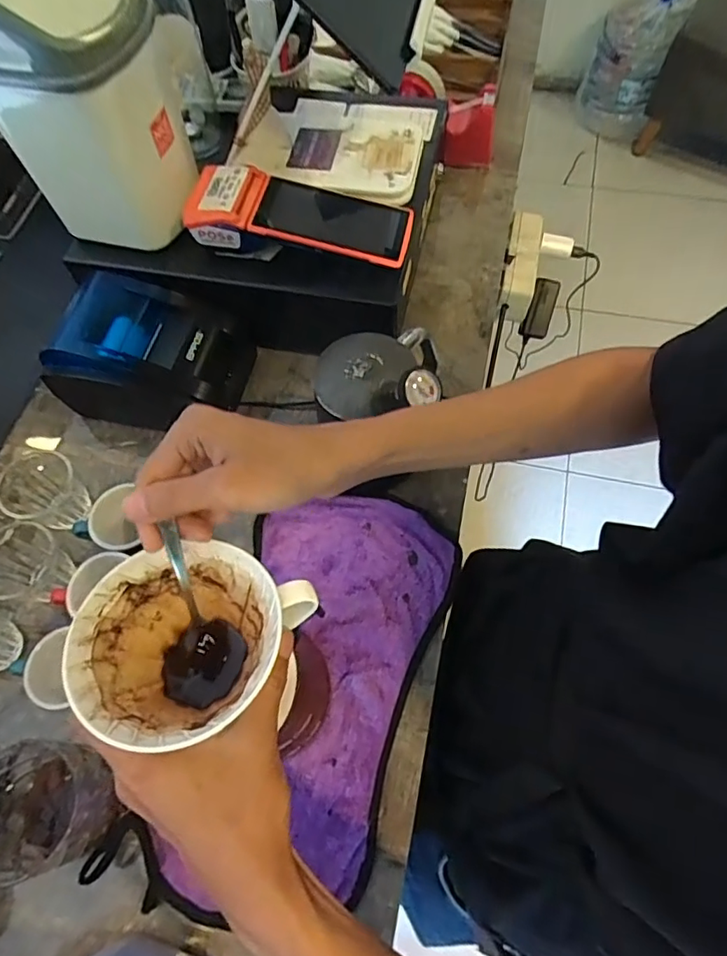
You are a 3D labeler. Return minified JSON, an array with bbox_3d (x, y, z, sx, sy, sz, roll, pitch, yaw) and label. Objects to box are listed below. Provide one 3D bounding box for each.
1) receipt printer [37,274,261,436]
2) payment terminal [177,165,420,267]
[{"bbox_3d":[-0.219,-0.131,0.572,0.175,0.102,0.132,13,65,9],"label":"receipt printer"},{"bbox_3d":[-0.062,-0.270,0.555,0.219,0.049,0.104,4,64,5],"label":"payment terminal"}]

